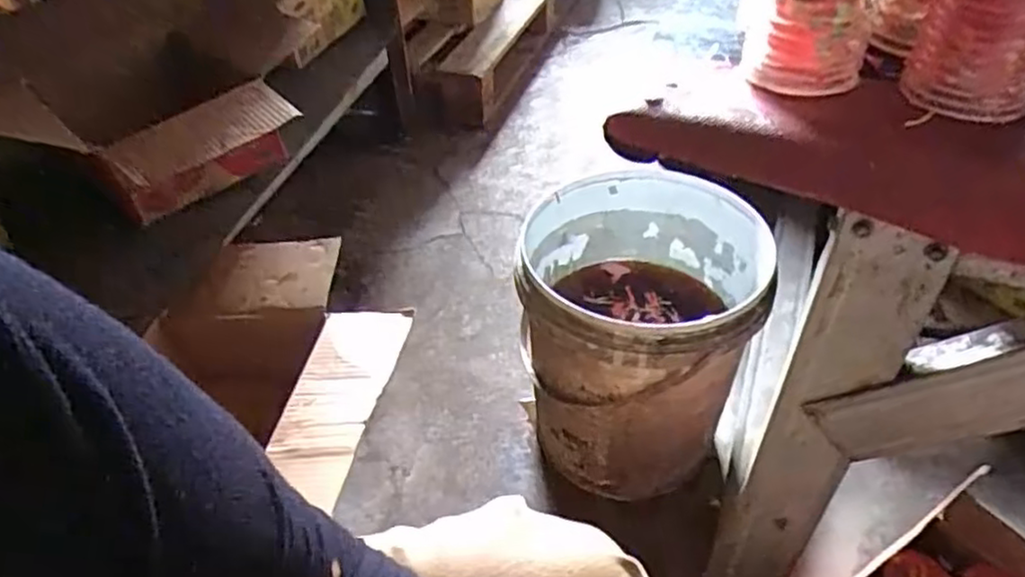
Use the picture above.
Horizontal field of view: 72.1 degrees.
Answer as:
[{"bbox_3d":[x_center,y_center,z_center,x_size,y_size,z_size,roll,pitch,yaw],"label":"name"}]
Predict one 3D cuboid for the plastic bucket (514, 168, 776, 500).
[{"bbox_3d":[0.164,0.078,0.965,0.290,0.365,0.295,9,44,11],"label":"plastic bucket"}]

